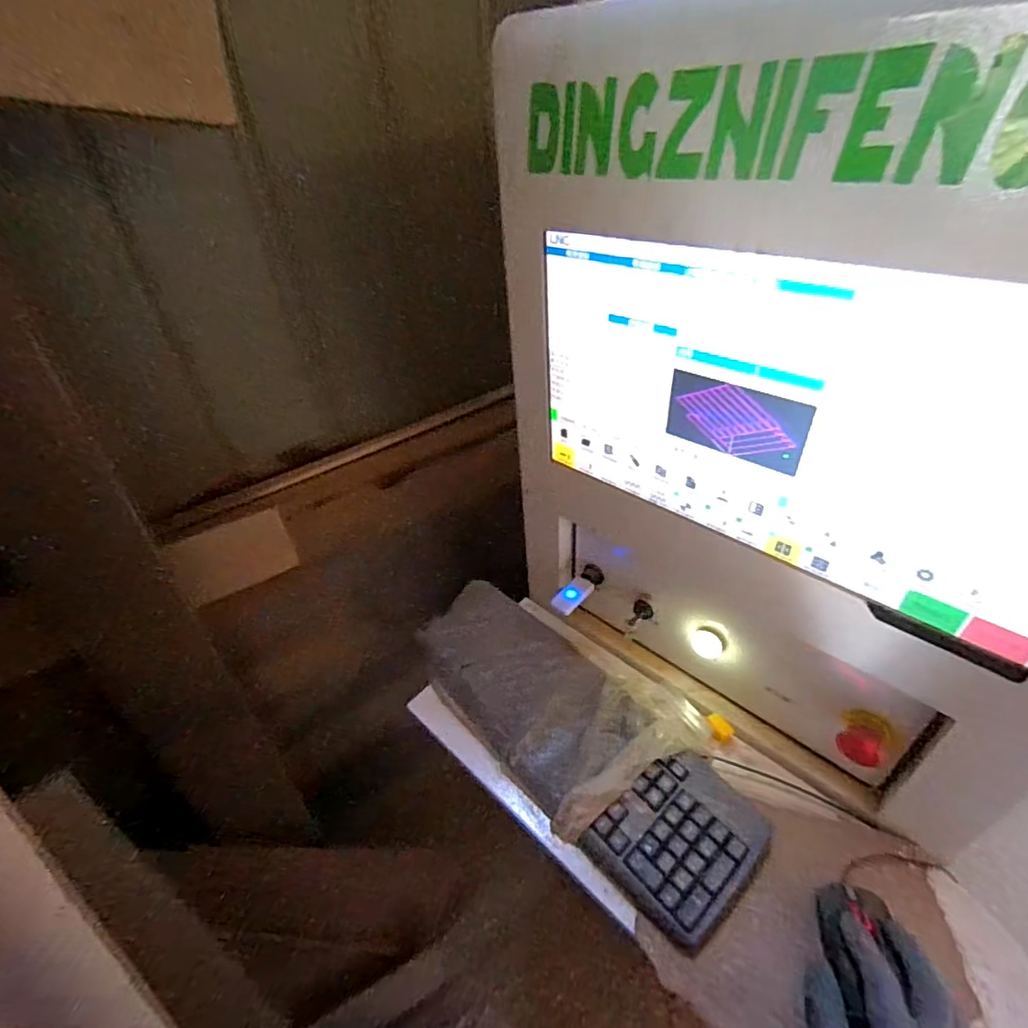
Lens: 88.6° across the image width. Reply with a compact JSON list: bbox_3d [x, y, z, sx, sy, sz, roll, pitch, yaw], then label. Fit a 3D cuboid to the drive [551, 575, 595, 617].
[{"bbox_3d":[0.075,0.104,0.672,0.028,0.010,0.055,43,81,12],"label":"drive"}]

